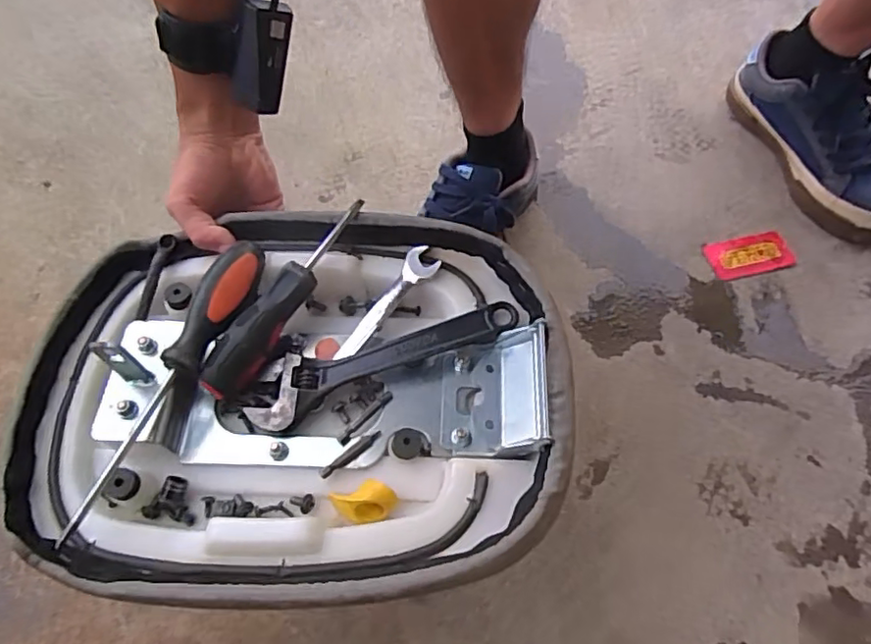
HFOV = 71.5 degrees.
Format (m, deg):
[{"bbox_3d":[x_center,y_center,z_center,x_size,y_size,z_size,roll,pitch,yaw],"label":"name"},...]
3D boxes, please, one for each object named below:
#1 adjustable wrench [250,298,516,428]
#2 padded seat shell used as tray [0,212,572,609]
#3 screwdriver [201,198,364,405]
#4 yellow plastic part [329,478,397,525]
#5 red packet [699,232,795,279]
[{"bbox_3d":[-0.040,0.024,0.436,0.195,0.018,0.045,-22,62,-9],"label":"adjustable wrench"},{"bbox_3d":[-0.100,0.046,0.415,0.356,0.055,0.269,5,59,8],"label":"padded seat shell used as tray"},{"bbox_3d":[-0.113,-0.021,0.445,0.035,0.034,0.166,24,64,16],"label":"screwdriver"},{"bbox_3d":[-0.046,0.116,0.388,0.039,0.016,0.023,-18,61,-7],"label":"yellow plastic part"},{"bbox_3d":[0.353,-0.076,0.682,0.089,0.007,0.050,-10,58,-1],"label":"red packet"}]

